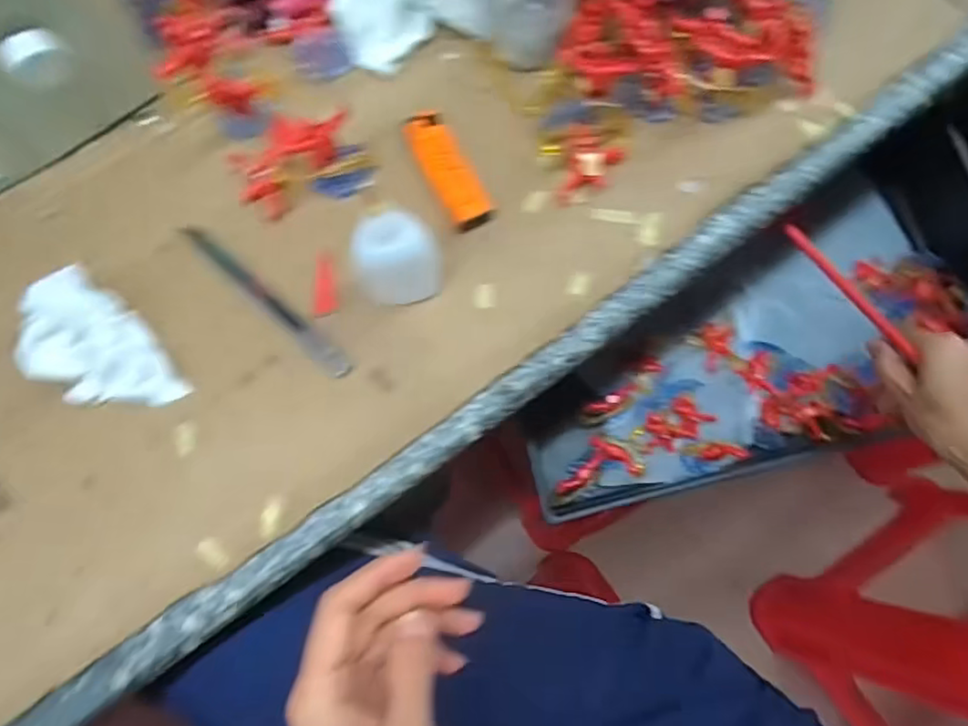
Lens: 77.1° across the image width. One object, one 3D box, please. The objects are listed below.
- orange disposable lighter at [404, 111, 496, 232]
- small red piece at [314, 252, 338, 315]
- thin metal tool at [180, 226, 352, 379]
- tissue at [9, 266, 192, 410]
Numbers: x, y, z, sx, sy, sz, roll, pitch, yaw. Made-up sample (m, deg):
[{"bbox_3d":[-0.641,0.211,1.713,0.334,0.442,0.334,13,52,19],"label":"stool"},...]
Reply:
[{"bbox_3d":[-0.022,-0.118,0.366,0.026,0.010,0.082,-27,79,-6],"label":"orange disposable lighter"},{"bbox_3d":[-0.092,-0.047,0.354,0.013,0.004,0.038,-1,78,-1],"label":"small red piece"},{"bbox_3d":[-0.128,-0.037,0.353,0.132,0.004,0.012,41,81,8],"label":"thin metal tool"},{"bbox_3d":[-0.216,-0.007,0.336,0.096,0.025,0.056,43,81,8],"label":"tissue"}]

